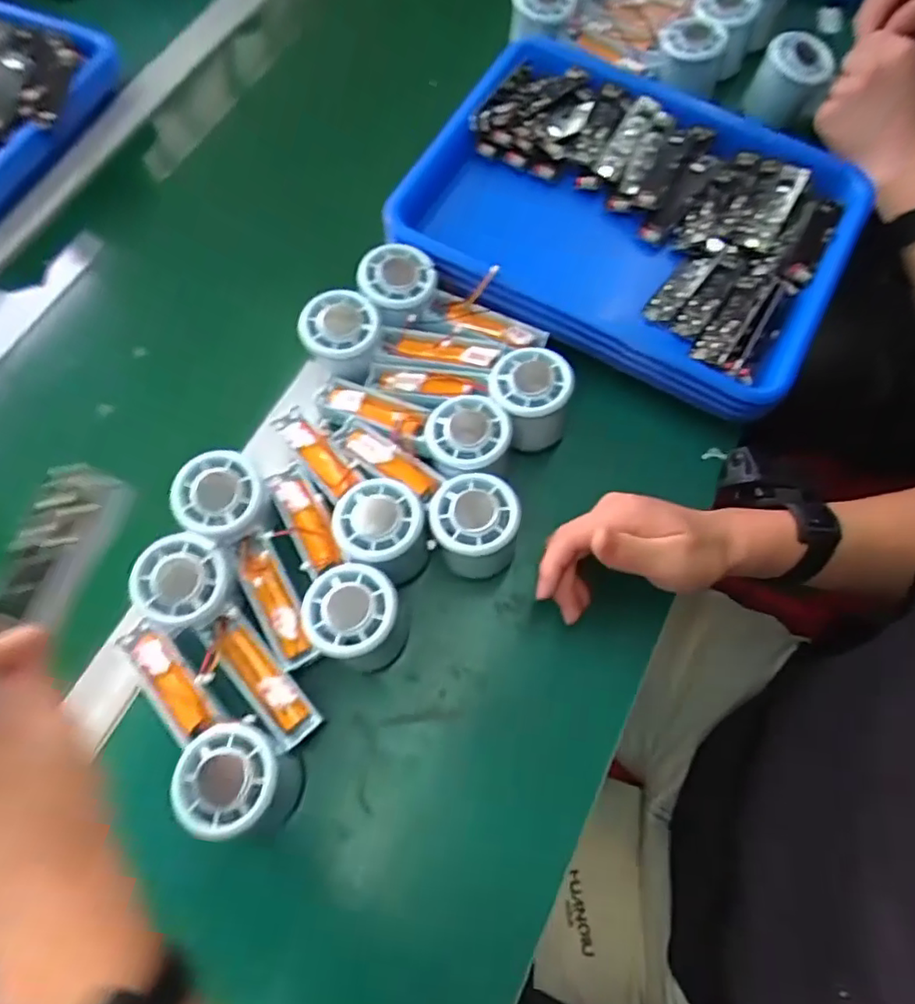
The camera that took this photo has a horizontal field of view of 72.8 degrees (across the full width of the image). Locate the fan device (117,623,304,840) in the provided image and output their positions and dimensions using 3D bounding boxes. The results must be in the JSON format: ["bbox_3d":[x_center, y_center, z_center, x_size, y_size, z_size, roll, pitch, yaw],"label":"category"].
[{"bbox_3d":[-0.157,0.132,0.379,0.052,0.059,0.151,-40,72,-13],"label":"fan device"}]

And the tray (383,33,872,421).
[{"bbox_3d":[0.132,-0.245,0.510,0.359,0.039,0.265,25,71,11],"label":"tray"}]

